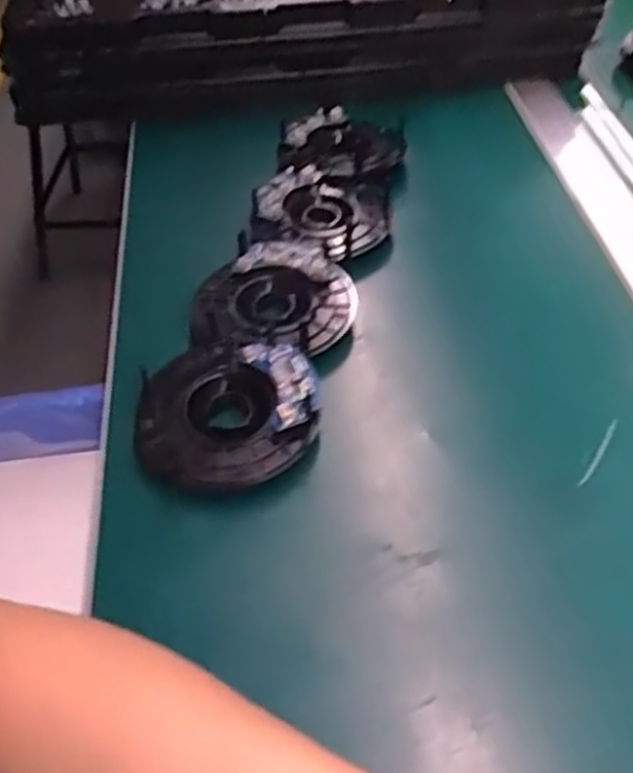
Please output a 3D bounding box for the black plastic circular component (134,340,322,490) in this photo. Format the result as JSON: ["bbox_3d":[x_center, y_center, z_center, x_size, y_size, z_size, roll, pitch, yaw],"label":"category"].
[{"bbox_3d":[-0.051,0.013,0.433,0.102,0.014,0.090,0,64,10],"label":"black plastic circular component"}]

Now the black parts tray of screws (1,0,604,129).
[{"bbox_3d":[-0.039,-0.449,0.825,0.511,0.100,0.491,-9,49,-7],"label":"black parts tray of screws"}]

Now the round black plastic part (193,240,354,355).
[{"bbox_3d":[-0.029,-0.054,0.488,0.092,0.021,0.099,0,48,0],"label":"round black plastic part"}]

